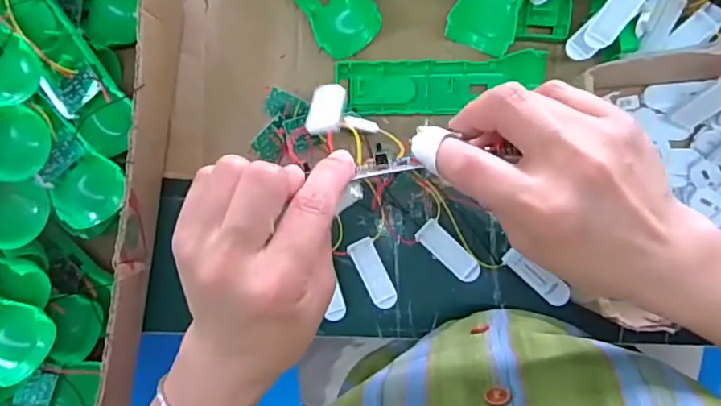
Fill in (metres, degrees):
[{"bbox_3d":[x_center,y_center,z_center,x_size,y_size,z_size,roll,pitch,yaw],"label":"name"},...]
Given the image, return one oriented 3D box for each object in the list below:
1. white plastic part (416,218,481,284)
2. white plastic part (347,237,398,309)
[{"bbox_3d":[0.072,0.040,0.446,0.057,0.006,0.021,45,92,6],"label":"white plastic part"},{"bbox_3d":[0.012,0.058,0.452,0.021,0.005,0.059,-27,85,3],"label":"white plastic part"}]

